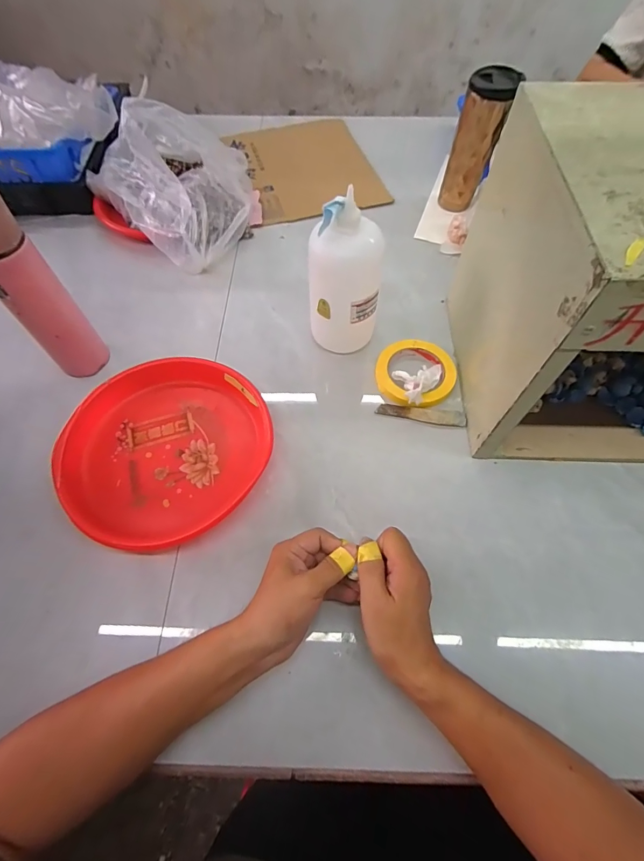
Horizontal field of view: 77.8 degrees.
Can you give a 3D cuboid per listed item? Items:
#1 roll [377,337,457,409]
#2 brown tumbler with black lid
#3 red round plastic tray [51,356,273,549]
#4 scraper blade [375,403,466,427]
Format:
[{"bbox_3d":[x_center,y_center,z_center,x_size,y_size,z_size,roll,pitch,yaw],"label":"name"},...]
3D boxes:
[{"bbox_3d":[0.131,-0.082,0.565,0.110,0.014,0.109,33,67,17],"label":"roll"},{"bbox_3d":[0.261,-0.482,0.683,0.078,0.193,0.068,15,63,8],"label":"brown tumbler with black lid"},{"bbox_3d":[-0.194,0.019,0.504,0.246,0.034,0.245,0,62,0],"label":"red round plastic tray"},{"bbox_3d":[0.134,-0.023,0.541,0.116,0.004,0.022,10,73,9],"label":"scraper blade"}]

